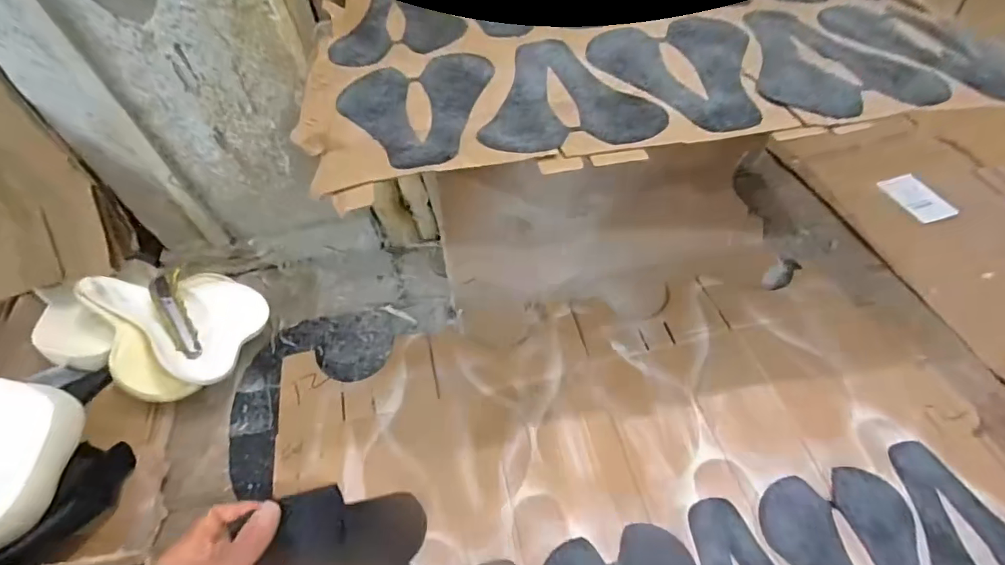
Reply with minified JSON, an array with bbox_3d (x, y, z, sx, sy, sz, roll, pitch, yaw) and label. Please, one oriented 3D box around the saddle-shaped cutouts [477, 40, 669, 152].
[{"bbox_3d":[0.086,-0.207,0.500,0.177,0.014,0.231,9,50,10],"label":"saddle-shaped cutouts"}]

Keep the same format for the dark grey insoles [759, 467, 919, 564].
[{"bbox_3d":[0.451,0.345,0.541,0.171,0.010,0.241,-22,58,-11],"label":"dark grey insoles"}]

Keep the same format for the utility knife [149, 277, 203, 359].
[{"bbox_3d":[-0.482,0.053,0.663,0.029,0.014,0.136,-32,77,-17],"label":"utility knife"}]

